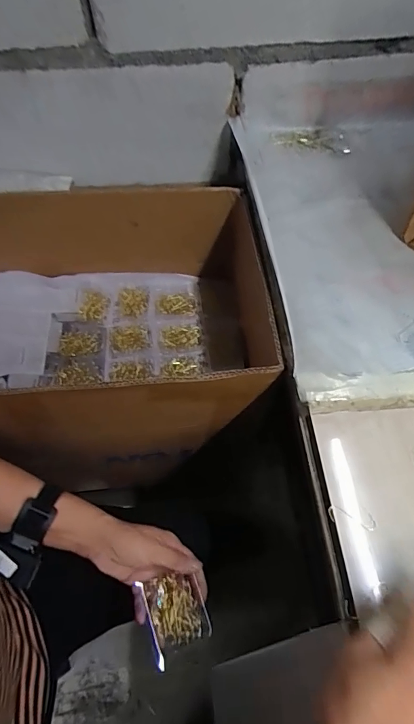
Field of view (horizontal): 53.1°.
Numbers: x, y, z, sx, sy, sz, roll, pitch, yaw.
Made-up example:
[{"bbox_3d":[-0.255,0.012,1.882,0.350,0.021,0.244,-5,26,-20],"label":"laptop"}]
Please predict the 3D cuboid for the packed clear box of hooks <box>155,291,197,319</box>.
[{"bbox_3d":[-0.054,-0.102,0.732,0.071,0.014,0.048,-6,60,-3],"label":"packed clear box of hooks"}]

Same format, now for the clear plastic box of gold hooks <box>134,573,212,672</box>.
[{"bbox_3d":[-0.036,0.277,0.457,0.062,0.033,0.073,-20,63,-13],"label":"clear plastic box of gold hooks"}]

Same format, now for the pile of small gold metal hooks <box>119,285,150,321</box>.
[{"bbox_3d":[-0.129,-0.105,0.734,0.053,0.011,0.064,-3,60,-2],"label":"pile of small gold metal hooks"}]

